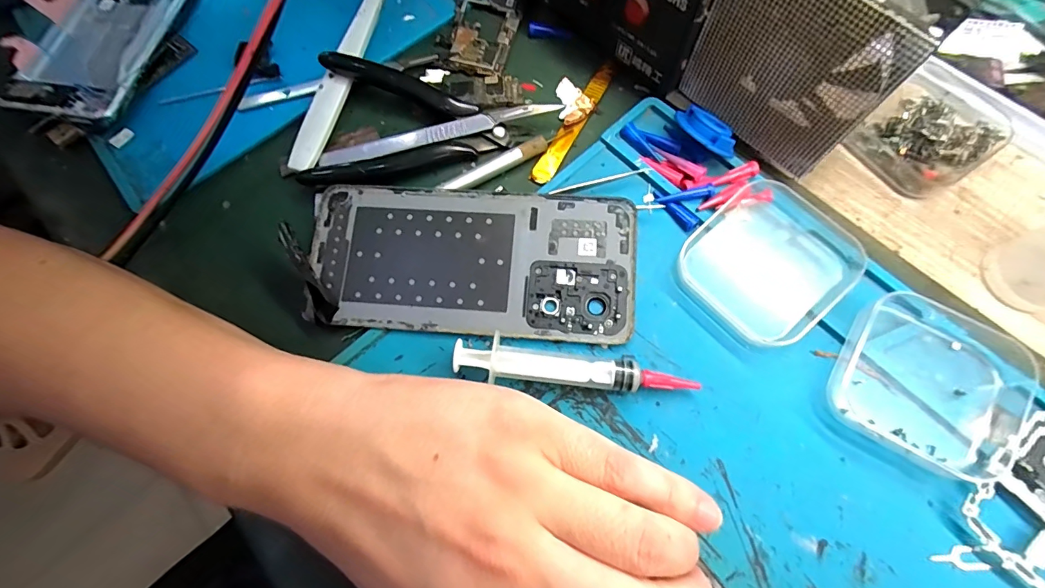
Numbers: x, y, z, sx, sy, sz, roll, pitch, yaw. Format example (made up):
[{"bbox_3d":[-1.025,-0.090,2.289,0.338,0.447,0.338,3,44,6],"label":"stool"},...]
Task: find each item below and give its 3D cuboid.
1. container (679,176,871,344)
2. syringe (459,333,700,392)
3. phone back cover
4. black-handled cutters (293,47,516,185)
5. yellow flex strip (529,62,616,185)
[{"bbox_3d":[0.115,-0.015,0.208,0.066,0.012,0.066,-43,75,-11],"label":"container"},{"bbox_3d":[0.022,0.032,0.194,0.101,0.015,0.017,5,72,4],"label":"syringe"},{"bbox_3d":[-0.027,-0.015,0.213,0.156,0.010,0.070,4,72,4],"label":"phone back cover"},{"bbox_3d":[-0.060,-0.092,0.237,0.099,0.023,0.080,5,72,4],"label":"black-handled cutters"},{"bbox_3d":[0.028,-0.094,0.243,0.011,0.004,0.082,29,76,4],"label":"yellow flex strip"}]

